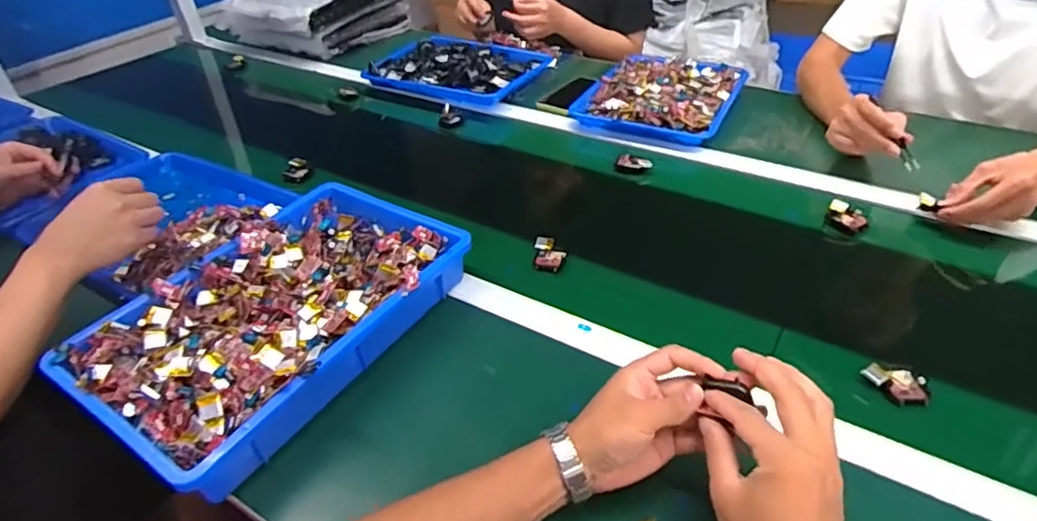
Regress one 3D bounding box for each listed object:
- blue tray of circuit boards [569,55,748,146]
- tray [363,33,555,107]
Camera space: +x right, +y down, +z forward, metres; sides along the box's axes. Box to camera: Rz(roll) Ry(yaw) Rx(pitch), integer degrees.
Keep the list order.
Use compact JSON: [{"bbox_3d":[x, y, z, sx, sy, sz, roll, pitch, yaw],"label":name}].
[{"bbox_3d":[0.267,-0.307,1.070,0.243,0.041,0.316,20,45,26],"label":"blue tray of circuit boards"},{"bbox_3d":[-0.118,-0.403,1.217,0.314,0.040,0.253,20,45,27],"label":"tray"}]

